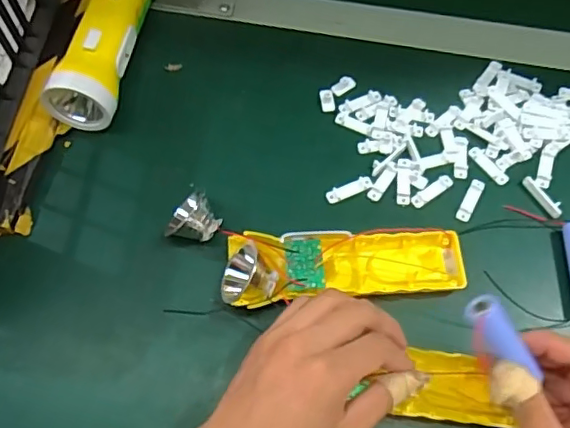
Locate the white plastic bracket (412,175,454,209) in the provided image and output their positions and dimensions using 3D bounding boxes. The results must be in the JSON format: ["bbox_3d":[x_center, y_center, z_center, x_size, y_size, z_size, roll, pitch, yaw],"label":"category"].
[{"bbox_3d":[0.113,-0.018,0.429,0.037,0.004,0.010,-33,70,-14],"label":"white plastic bracket"}]

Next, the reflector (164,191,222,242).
[{"bbox_3d":[-0.065,0.004,0.406,0.036,0.030,0.038,16,67,7],"label":"reflector"}]

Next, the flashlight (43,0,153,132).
[{"bbox_3d":[-0.144,-0.148,0.455,0.044,0.048,0.165,8,66,3],"label":"flashlight"}]

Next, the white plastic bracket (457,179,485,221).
[{"bbox_3d":[0.142,-0.011,0.428,0.011,0.004,0.038,27,68,11],"label":"white plastic bracket"}]

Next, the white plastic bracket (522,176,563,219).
[{"bbox_3d":[0.195,-0.013,0.424,0.010,0.008,0.038,-29,69,-12],"label":"white plastic bracket"}]

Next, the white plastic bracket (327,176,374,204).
[{"bbox_3d":[0.049,-0.018,0.431,0.037,0.007,0.010,-21,68,-9],"label":"white plastic bracket"}]

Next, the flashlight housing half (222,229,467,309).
[{"bbox_3d":[0.042,0.038,0.390,0.164,0.029,0.049,-3,66,-1],"label":"flashlight housing half"}]

